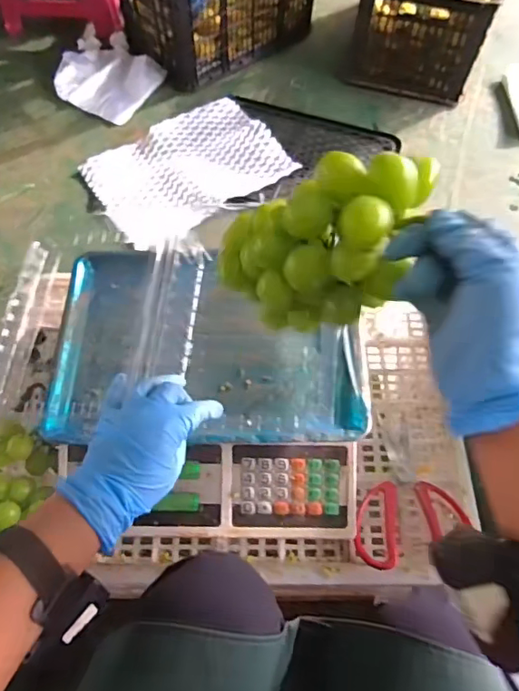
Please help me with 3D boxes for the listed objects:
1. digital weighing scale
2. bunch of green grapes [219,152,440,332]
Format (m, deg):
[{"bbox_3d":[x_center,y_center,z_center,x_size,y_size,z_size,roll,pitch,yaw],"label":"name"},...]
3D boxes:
[{"bbox_3d":[-0.058,0.036,0.569,0.332,0.107,0.311,2,62,-1],"label":"digital weighing scale"},{"bbox_3d":[0.035,-0.070,0.362,0.124,0.125,0.073,16,66,4],"label":"bunch of green grapes"}]

